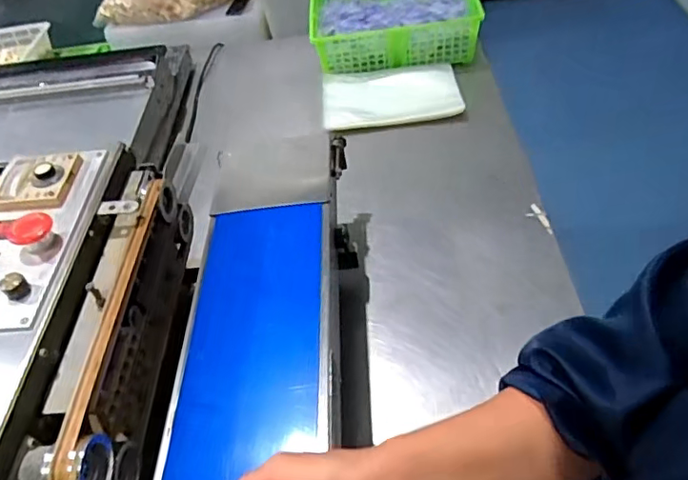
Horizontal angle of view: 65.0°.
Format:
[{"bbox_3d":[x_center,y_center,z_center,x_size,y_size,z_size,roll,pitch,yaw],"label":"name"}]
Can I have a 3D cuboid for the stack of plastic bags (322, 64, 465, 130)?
[{"bbox_3d":[0.092,-0.286,1.072,0.267,0.039,0.178,-6,46,3],"label":"stack of plastic bags"}]

